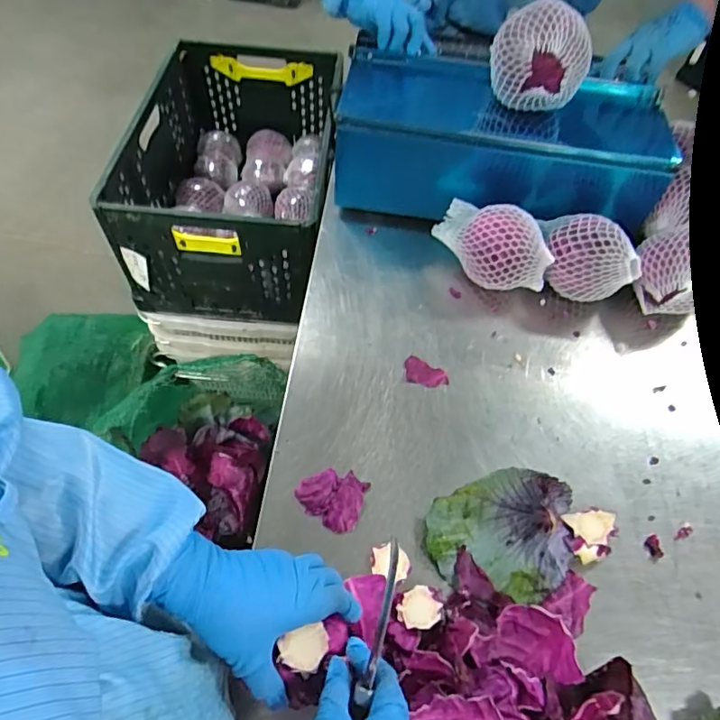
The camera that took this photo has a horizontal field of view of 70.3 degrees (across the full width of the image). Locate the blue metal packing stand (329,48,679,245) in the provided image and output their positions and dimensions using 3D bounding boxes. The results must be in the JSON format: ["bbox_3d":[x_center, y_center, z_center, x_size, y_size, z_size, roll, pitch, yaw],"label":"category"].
[{"bbox_3d":[0.229,-0.352,0.837,0.511,0.170,0.233,6,58,1],"label":"blue metal packing stand"}]

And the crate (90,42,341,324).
[{"bbox_3d":[-0.260,-0.438,1.131,0.410,0.295,0.615,4,58,0],"label":"crate"}]

